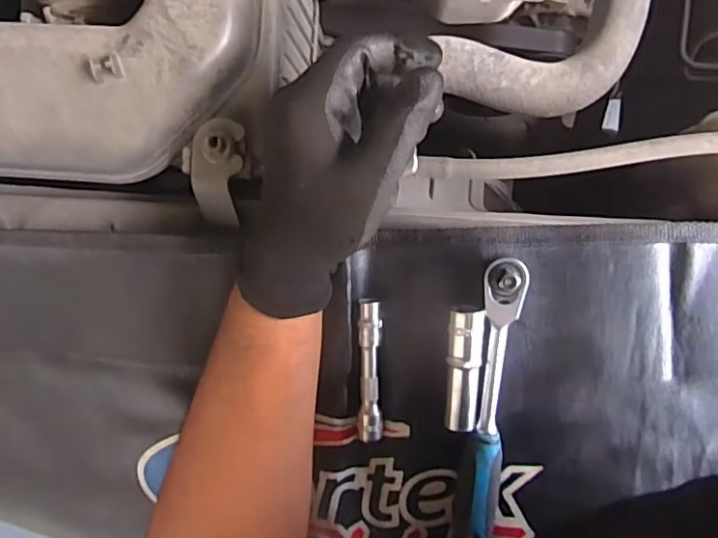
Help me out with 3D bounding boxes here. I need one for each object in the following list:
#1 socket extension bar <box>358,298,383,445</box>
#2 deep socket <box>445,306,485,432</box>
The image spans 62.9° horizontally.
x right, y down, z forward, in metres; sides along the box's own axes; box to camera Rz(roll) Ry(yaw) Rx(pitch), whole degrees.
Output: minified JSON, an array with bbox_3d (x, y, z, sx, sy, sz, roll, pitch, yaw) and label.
[{"bbox_3d":[0.007,0.067,0.383,0.015,0.010,0.096,1,94,7],"label":"socket extension bar"},{"bbox_3d":[0.065,0.063,0.368,0.021,0.019,0.080,5,94,7],"label":"deep socket"}]

